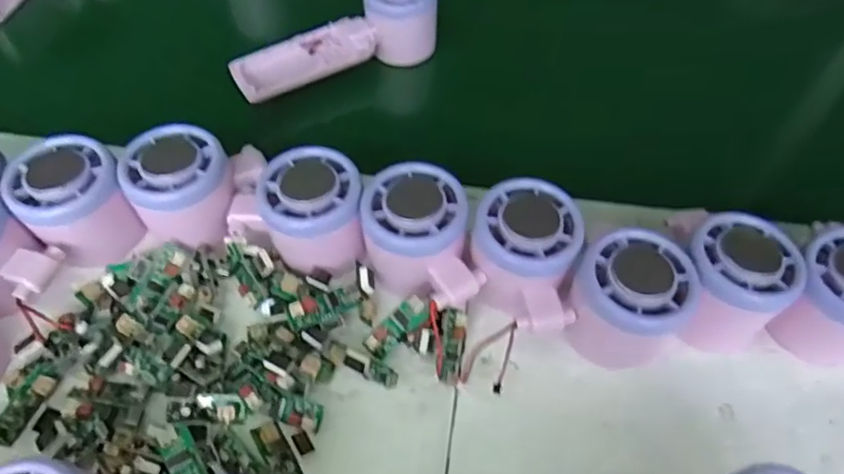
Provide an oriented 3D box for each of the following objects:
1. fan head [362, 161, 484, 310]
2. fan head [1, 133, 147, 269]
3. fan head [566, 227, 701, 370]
[{"bbox_3d":[-0.002,0.002,0.308,0.059,0.047,0.072,-7,56,-5],"label":"fan head"},{"bbox_3d":[-0.192,-0.021,0.317,0.053,0.048,0.053,36,62,21],"label":"fan head"},{"bbox_3d":[0.105,0.033,0.295,0.054,0.057,0.055,0,56,-1],"label":"fan head"}]

